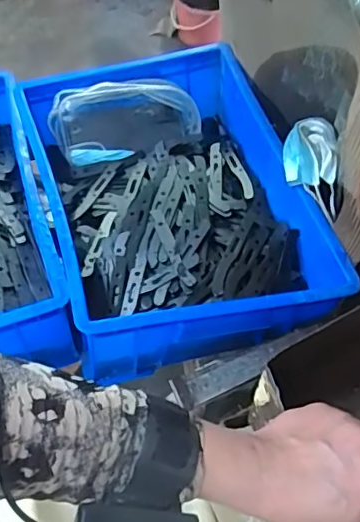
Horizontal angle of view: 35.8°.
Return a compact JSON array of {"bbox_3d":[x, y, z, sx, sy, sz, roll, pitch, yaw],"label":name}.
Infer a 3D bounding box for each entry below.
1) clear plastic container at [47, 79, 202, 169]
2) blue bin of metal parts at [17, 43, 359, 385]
[{"bbox_3d":[-0.075,-0.199,0.786,0.203,0.101,0.026,-12,18,-12],"label":"clear plastic container"},{"bbox_3d":[-0.009,-0.084,0.704,0.298,0.125,0.412,-14,60,-11],"label":"blue bin of metal parts"}]

